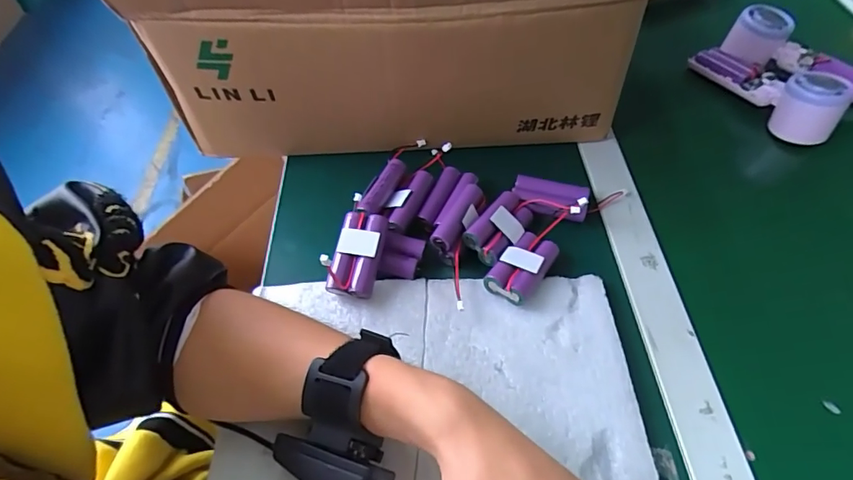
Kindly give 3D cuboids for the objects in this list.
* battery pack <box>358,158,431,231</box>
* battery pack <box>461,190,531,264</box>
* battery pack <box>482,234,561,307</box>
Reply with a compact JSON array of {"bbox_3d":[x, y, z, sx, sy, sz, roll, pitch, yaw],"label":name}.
[{"bbox_3d":[-0.026,-0.043,0.423,0.043,0.019,0.068,21,56,15],"label":"battery pack"},{"bbox_3d":[0.064,-0.011,0.410,0.034,0.023,0.070,34,60,23],"label":"battery pack"},{"bbox_3d":[0.077,0.020,0.383,0.034,0.018,0.068,31,59,21],"label":"battery pack"}]

